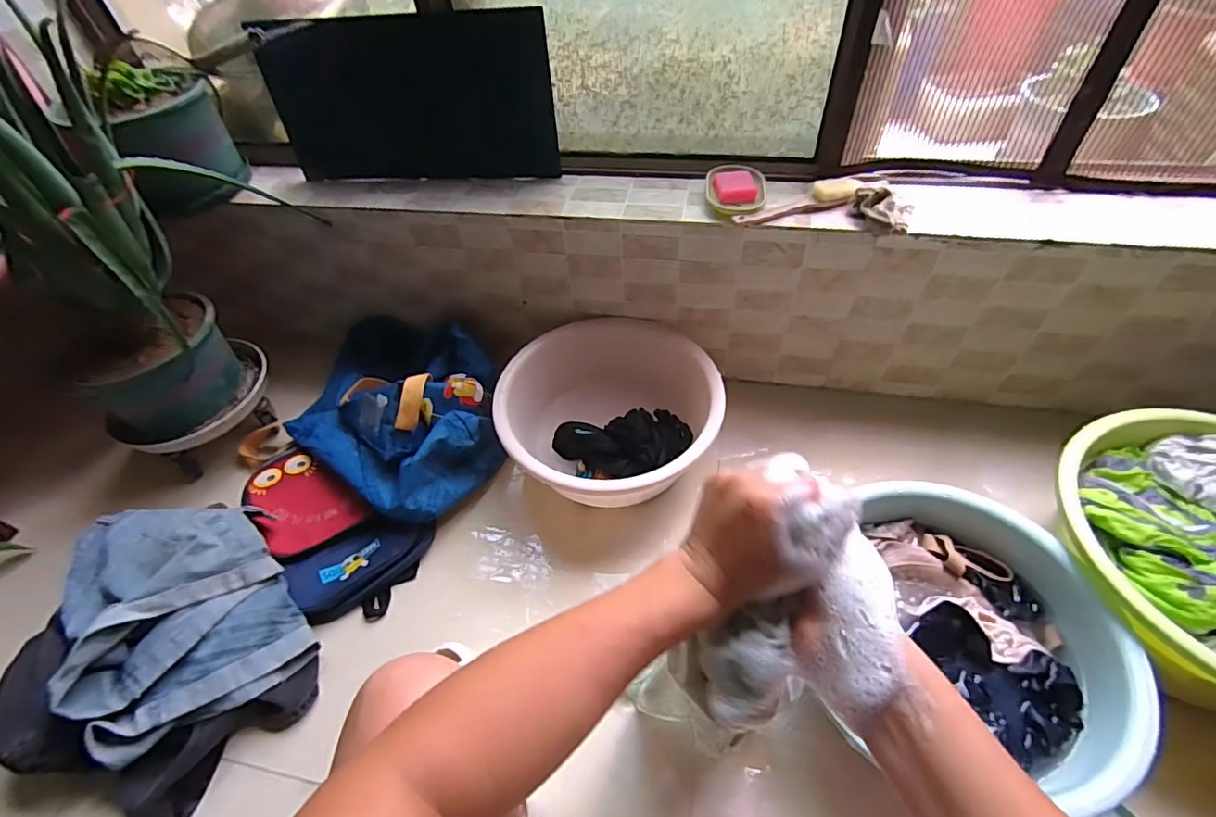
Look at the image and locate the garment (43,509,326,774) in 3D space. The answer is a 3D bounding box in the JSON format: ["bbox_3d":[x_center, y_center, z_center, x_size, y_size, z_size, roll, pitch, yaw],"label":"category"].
[{"bbox_3d":[-0.619,0.280,0.781,0.249,0.162,0.355,-33,55,-21],"label":"garment"}]

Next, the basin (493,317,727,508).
[{"bbox_3d":[0.004,0.012,0.962,0.374,0.139,0.361,-3,50,3],"label":"basin"}]

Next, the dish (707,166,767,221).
[{"bbox_3d":[0.211,-0.360,0.891,0.093,0.031,0.127,1,50,6],"label":"dish"}]

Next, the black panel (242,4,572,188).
[{"bbox_3d":[-0.340,-0.533,0.942,0.499,0.248,0.022,3,36,8],"label":"black panel"}]

